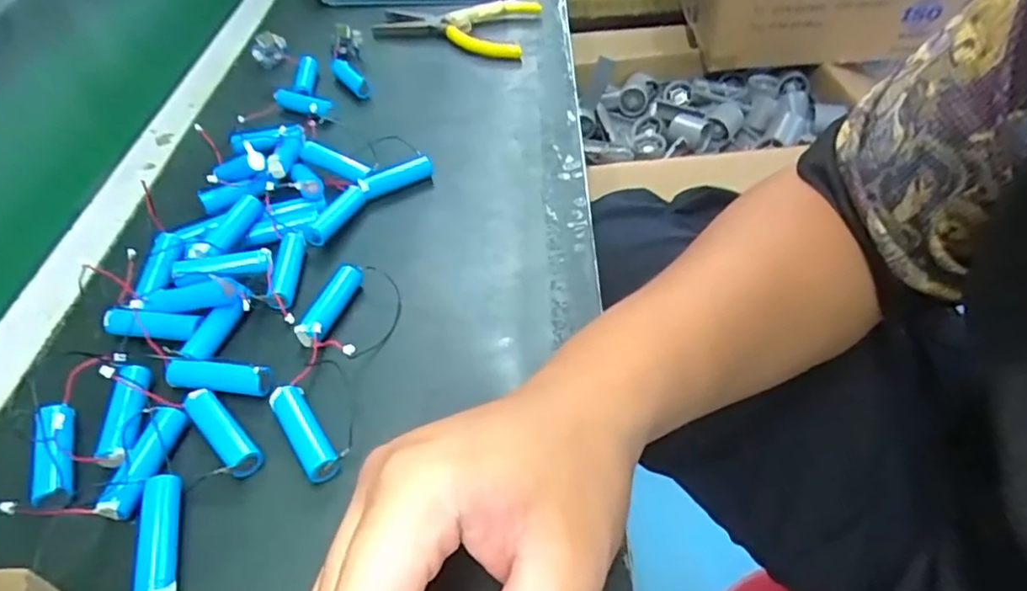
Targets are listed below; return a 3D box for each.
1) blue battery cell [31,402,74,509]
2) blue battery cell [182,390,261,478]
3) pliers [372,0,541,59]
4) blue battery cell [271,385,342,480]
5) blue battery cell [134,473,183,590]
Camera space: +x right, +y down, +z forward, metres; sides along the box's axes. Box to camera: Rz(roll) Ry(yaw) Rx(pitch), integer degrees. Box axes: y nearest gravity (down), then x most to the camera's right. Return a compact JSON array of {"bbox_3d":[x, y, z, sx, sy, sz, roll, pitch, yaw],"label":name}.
[{"bbox_3d":[-0.207,0.071,0.276,0.017,0.015,0.051,-22,51,-17],"label":"blue battery cell"},{"bbox_3d":[-0.134,0.062,0.280,0.052,0.011,0.014,35,58,29],"label":"blue battery cell"},{"bbox_3d":[-0.056,-0.257,0.571,0.150,0.011,0.095,11,49,12],"label":"pliers"},{"bbox_3d":[-0.096,0.061,0.278,0.015,0.014,0.050,-28,53,-22],"label":"blue battery cell"},{"bbox_3d":[-0.144,0.099,0.248,0.014,0.013,0.051,-14,49,-11],"label":"blue battery cell"}]

